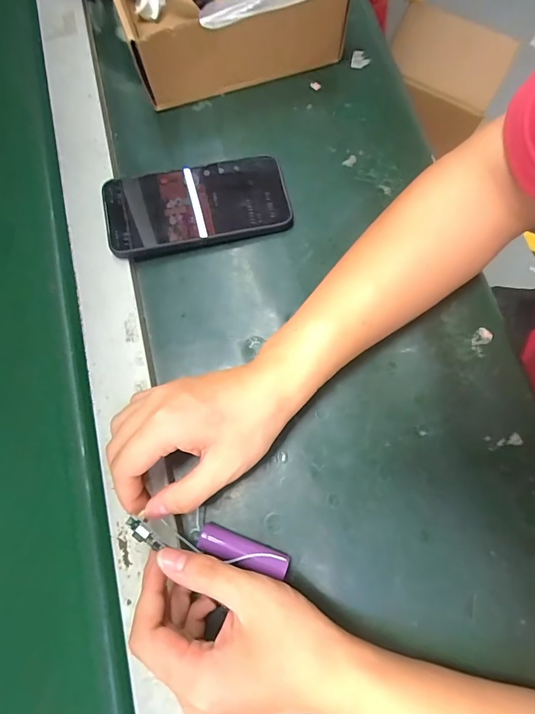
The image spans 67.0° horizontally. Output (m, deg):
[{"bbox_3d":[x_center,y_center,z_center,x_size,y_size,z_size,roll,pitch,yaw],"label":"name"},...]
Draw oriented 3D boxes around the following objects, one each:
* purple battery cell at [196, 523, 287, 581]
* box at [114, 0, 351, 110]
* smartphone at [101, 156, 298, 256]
[{"bbox_3d":[-0.017,0.140,0.293,0.065,0.019,0.017,18,77,5],"label":"purple battery cell"},{"bbox_3d":[-0.041,-0.369,0.398,0.217,0.085,0.216,-21,76,-4],"label":"box"},{"bbox_3d":[-0.063,-0.138,0.366,0.161,0.017,0.079,-13,76,-2],"label":"smartphone"}]

